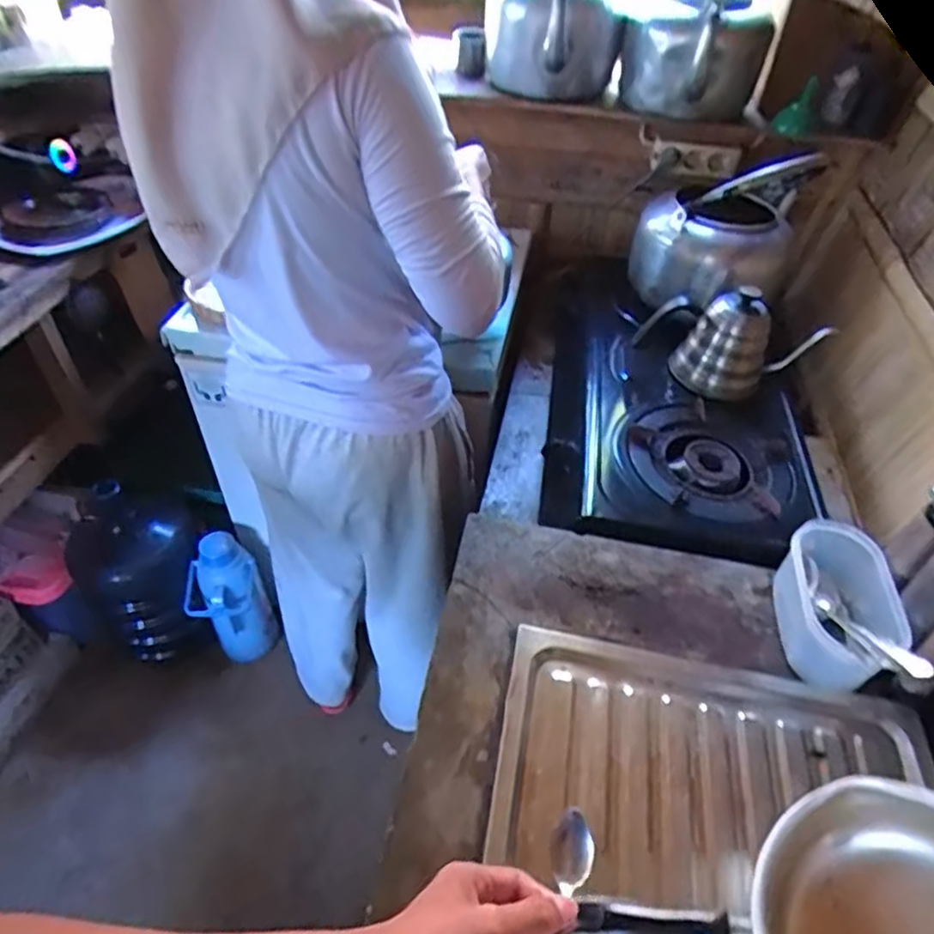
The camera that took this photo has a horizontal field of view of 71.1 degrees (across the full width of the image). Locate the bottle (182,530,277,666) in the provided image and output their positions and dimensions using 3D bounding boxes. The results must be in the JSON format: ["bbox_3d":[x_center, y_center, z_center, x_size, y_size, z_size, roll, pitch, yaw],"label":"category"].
[{"bbox_3d":[-0.546,0.319,1.511,0.160,0.347,0.122,-17,48,-18],"label":"bottle"}]

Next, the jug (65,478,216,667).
[{"bbox_3d":[-0.755,0.215,1.489,0.294,0.441,0.256,-5,45,-7],"label":"jug"}]

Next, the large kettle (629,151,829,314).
[{"bbox_3d":[0.428,-0.412,1.120,0.252,0.253,0.242,17,47,14],"label":"large kettle"}]

